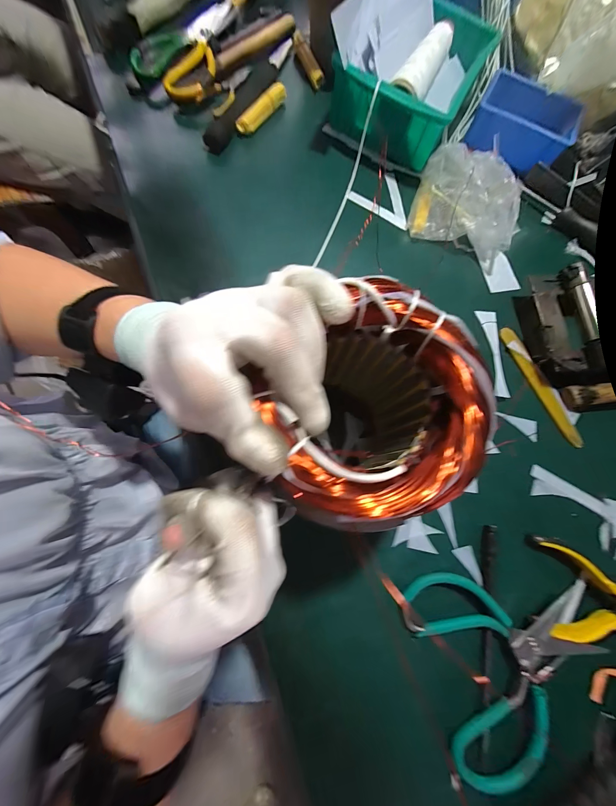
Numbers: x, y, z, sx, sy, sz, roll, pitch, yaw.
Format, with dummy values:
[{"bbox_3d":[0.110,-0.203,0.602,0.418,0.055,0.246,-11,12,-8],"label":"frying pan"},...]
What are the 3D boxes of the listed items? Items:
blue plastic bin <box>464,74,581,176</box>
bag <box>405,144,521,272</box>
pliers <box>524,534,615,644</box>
[{"bbox_3d":[0.324,-0.420,0.426,0.147,0.054,0.105,39,74,4],"label":"blue plastic bin"},{"bbox_3d":[0.222,-0.276,0.379,0.141,0.074,0.121,22,74,-1],"label":"bag"},{"bbox_3d":[0.301,0.189,0.282,0.134,0.026,0.085,8,74,-5],"label":"pliers"}]

